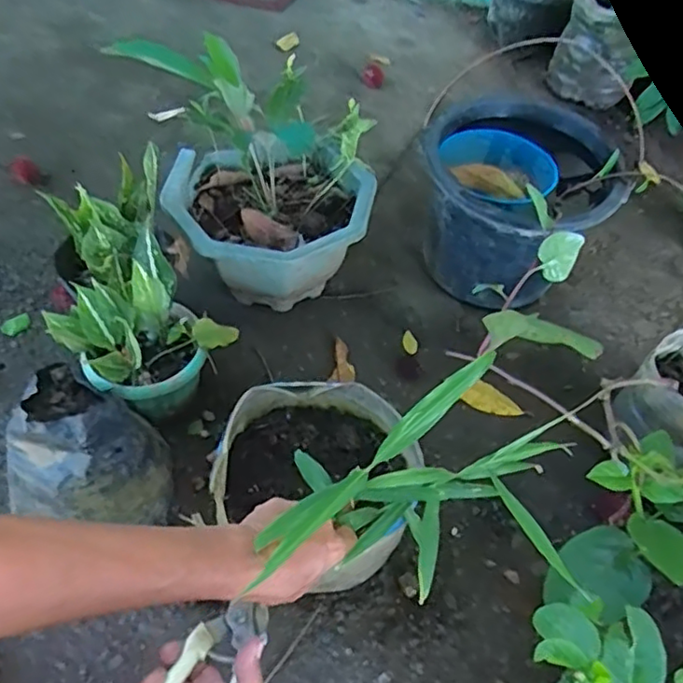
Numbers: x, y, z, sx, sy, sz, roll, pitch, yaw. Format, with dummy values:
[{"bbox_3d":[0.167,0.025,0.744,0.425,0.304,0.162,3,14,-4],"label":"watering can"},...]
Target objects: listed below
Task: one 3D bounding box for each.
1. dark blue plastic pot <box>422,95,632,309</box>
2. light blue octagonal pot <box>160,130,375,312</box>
[{"bbox_3d":[0.238,-0.187,0.901,0.257,0.217,0.243,3,52,-3],"label":"dark blue plastic pot"},{"bbox_3d":[-0.095,-0.147,0.867,0.273,0.181,0.223,-8,52,-12],"label":"light blue octagonal pot"}]

